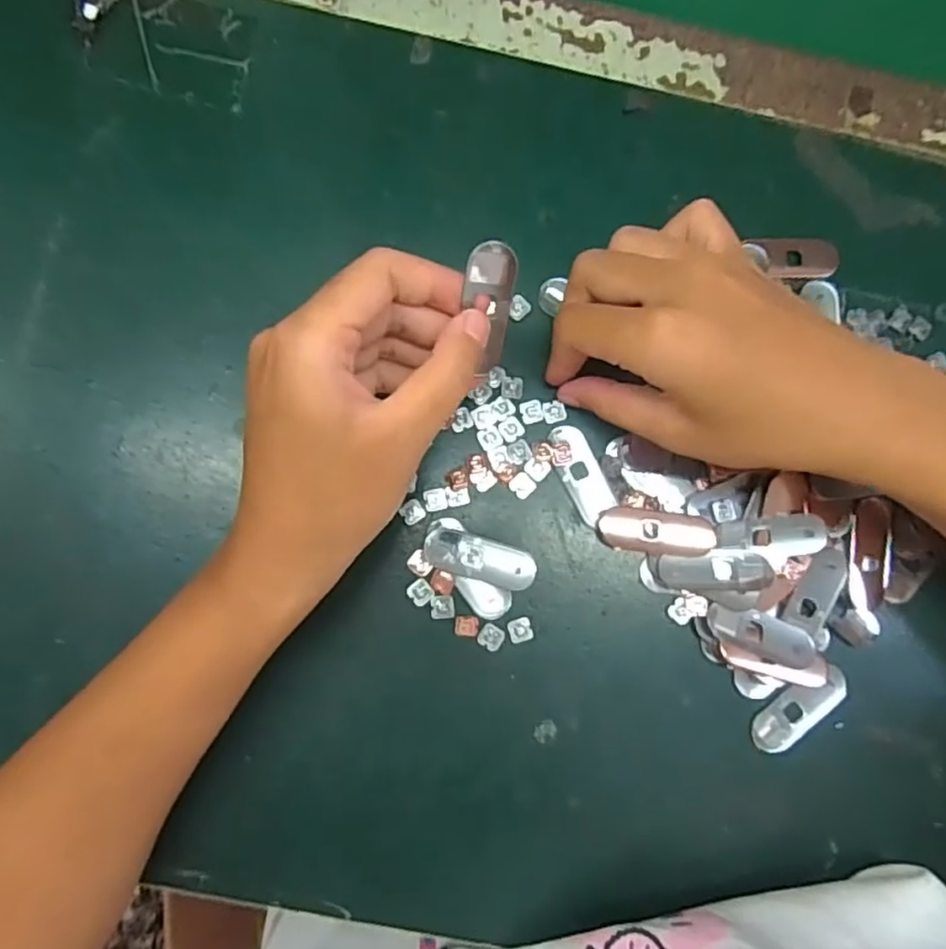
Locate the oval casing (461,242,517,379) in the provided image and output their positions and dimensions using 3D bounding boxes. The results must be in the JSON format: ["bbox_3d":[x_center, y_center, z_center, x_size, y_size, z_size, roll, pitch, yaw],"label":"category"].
[{"bbox_3d":[0.007,-0.060,0.237,0.017,0.007,0.046,-5,121,-3],"label":"oval casing"}]

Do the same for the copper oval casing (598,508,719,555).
[{"bbox_3d":[0.082,0.026,0.291,0.050,0.004,0.019,5,83,-2],"label":"copper oval casing"}]

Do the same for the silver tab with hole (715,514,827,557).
[{"bbox_3d":[0.133,0.027,0.290,0.045,0.006,0.017,-2,83,-3],"label":"silver tab with hole"}]

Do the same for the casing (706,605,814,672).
[{"bbox_3d":[0.127,0.071,0.289,0.050,0.005,0.019,22,82,0],"label":"casing"}]

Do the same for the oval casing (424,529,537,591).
[{"bbox_3d":[0.003,0.038,0.287,0.049,0.004,0.018,16,82,-1],"label":"oval casing"}]

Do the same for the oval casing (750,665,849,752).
[{"bbox_3d":[0.146,0.104,0.289,0.049,0.004,0.019,-38,86,-7],"label":"oval casing"}]

